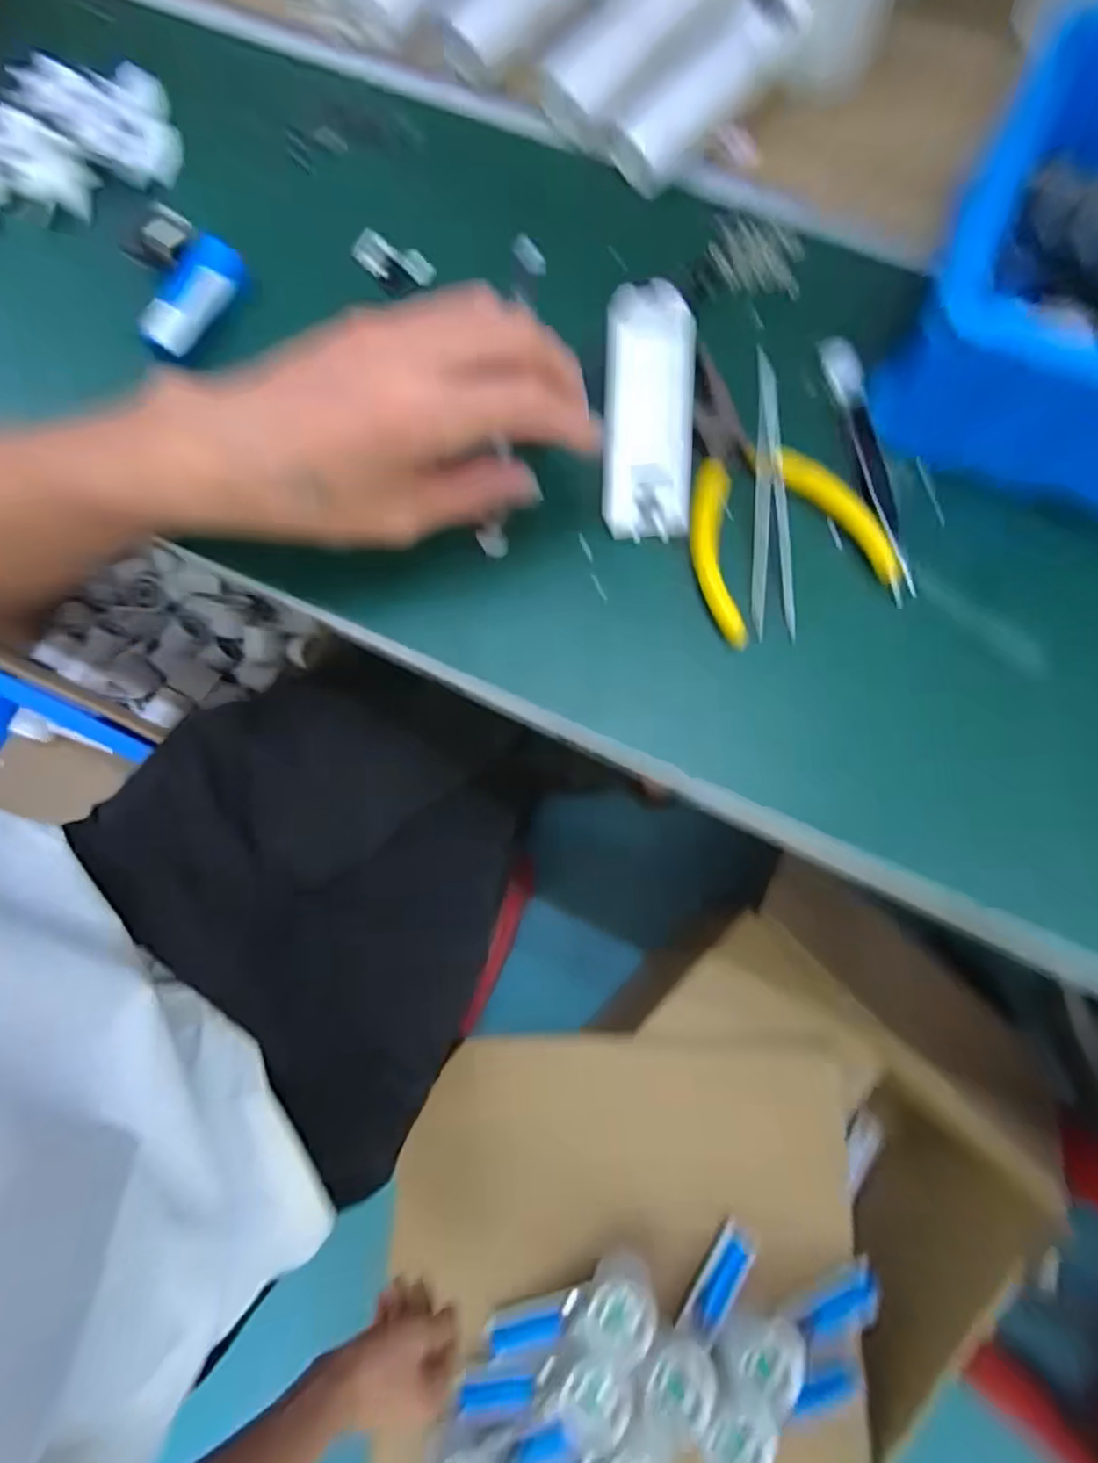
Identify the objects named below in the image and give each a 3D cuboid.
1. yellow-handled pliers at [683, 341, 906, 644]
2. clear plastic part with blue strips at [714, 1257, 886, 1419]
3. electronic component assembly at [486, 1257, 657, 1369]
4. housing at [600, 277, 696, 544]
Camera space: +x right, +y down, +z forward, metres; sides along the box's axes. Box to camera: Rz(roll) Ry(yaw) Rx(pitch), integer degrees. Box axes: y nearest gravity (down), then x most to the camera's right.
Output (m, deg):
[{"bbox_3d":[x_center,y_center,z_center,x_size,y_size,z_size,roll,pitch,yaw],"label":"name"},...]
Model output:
[{"bbox_3d":[0.095,-0.114,0.280,0.086,0.008,0.136,-18,77,-3],"label":"yellow-handled pliers"},{"bbox_3d":[0.237,0.552,0.562,0.167,0.044,0.060,-17,77,-15],"label":"clear plastic part with blue strips"},{"bbox_3d":[0.020,0.547,0.568,0.162,0.028,0.060,-23,77,13],"label":"electronic component assembly"},{"bbox_3d":[0.046,-0.145,0.280,0.041,0.019,0.110,1,91,2],"label":"housing"}]

